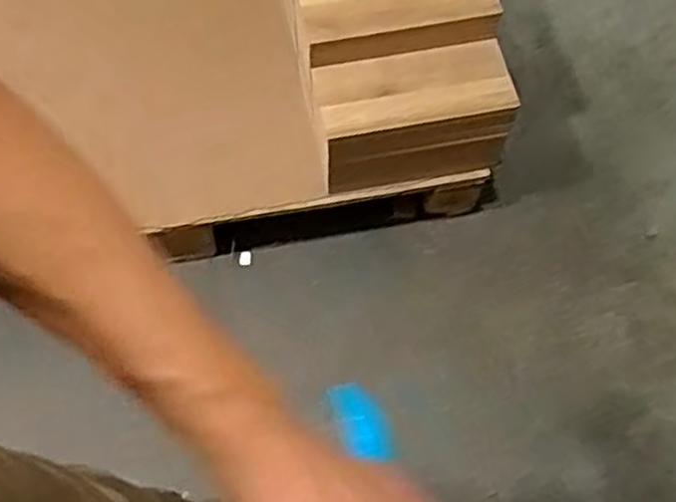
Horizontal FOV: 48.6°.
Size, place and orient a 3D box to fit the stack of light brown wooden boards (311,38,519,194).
[{"bbox_3d":[0.117,-0.221,1.237,0.301,0.185,0.138,-10,67,-5],"label":"stack of light brown wooden boards"}]

